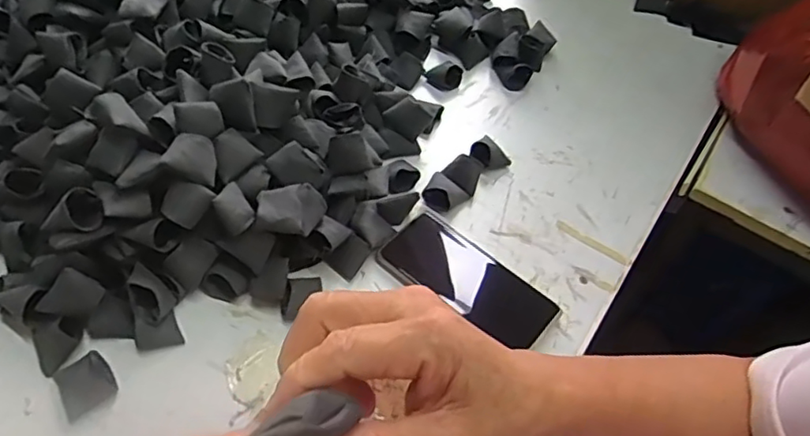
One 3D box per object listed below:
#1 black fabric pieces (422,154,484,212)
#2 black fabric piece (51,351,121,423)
[{"bbox_3d":[0.048,-0.034,0.594,0.043,0.026,0.064,25,55,12],"label":"black fabric pieces"},{"bbox_3d":[-0.247,0.128,0.454,0.039,0.012,0.043,-29,61,-24],"label":"black fabric piece"}]

